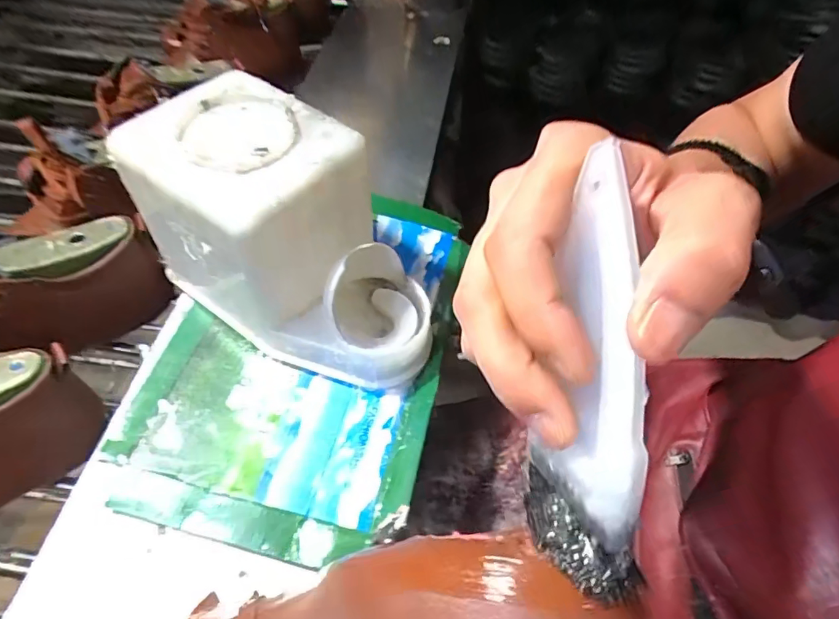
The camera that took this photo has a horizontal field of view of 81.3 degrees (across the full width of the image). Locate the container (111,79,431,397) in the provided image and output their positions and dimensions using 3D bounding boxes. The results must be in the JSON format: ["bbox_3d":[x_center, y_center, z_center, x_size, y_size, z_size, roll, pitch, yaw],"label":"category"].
[{"bbox_3d":[-0.096,-0.052,0.394,0.238,0.163,0.132,31,61,18],"label":"container"}]

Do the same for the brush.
[{"bbox_3d":[0.056,0.016,0.164,0.027,0.030,0.140,5,82,1],"label":"brush"}]

